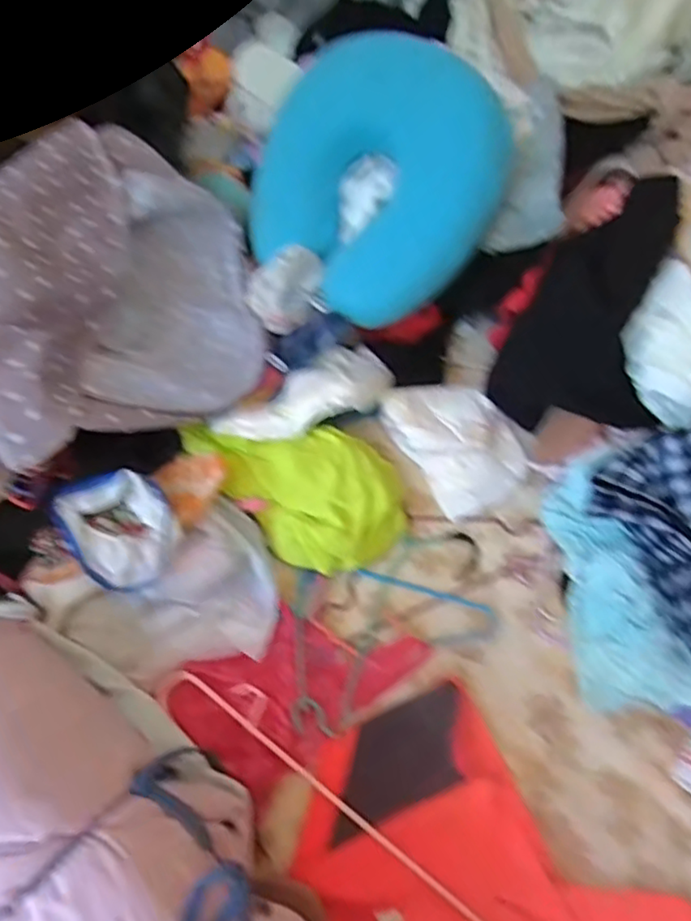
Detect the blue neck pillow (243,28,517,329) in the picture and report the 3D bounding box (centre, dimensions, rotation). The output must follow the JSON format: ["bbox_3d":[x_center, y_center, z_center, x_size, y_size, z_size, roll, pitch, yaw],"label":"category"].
[{"bbox_3d":[0.039,-0.310,0.720,0.284,0.274,0.090,41,22,20],"label":"blue neck pillow"}]

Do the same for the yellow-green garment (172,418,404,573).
[{"bbox_3d":[-0.040,0.016,0.651,0.141,0.048,0.213,-39,67,-22],"label":"yellow-green garment"}]

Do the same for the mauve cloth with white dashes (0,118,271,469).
[{"bbox_3d":[-0.231,-0.185,0.636,0.347,0.066,0.330,-23,86,-48],"label":"mauve cloth with white dashes"}]

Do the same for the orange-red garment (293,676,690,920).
[{"bbox_3d":[0.100,0.325,0.495,0.202,0.023,0.274,-39,67,-22],"label":"orange-red garment"}]

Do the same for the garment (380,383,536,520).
[{"bbox_3d":[0.130,-0.028,0.702,0.132,0.037,0.157,-29,64,-17],"label":"garment"}]

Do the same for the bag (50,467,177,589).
[{"bbox_3d":[-0.196,0.061,0.564,0.085,0.051,0.095,-29,64,-18],"label":"bag"}]

